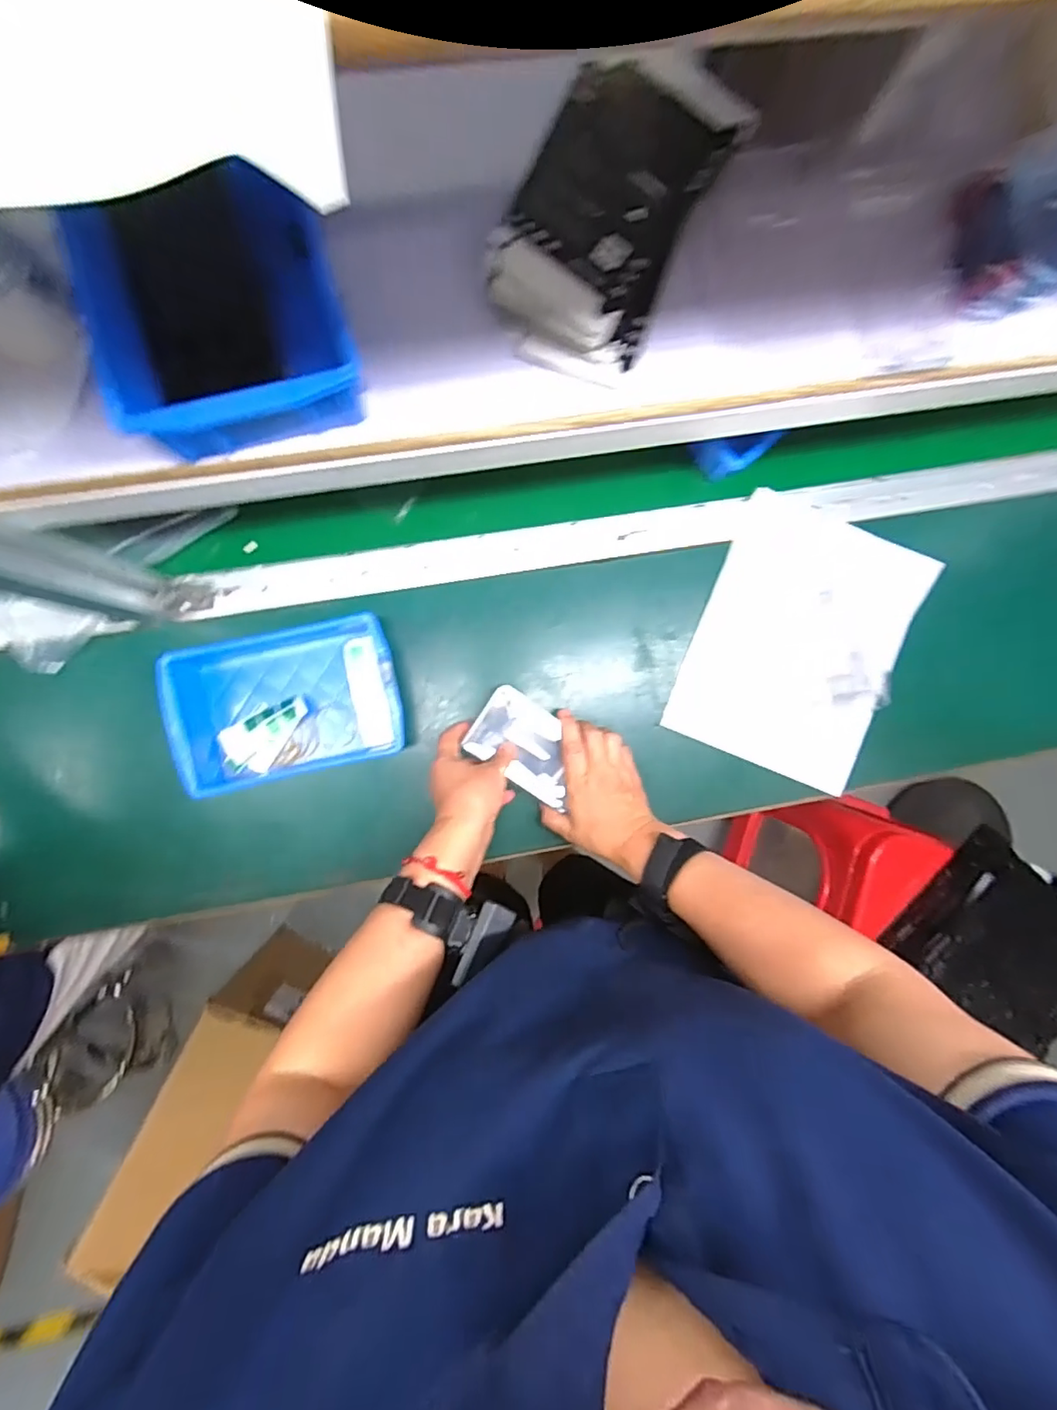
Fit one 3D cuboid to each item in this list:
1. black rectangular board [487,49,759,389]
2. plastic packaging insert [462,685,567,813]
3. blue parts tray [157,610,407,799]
[{"bbox_3d":[0.049,-0.306,0.362,0.109,0.040,0.176,27,87,-3],"label":"black rectangular board"},{"bbox_3d":[0.001,0.040,0.575,0.113,0.027,0.076,34,87,-3],"label":"plastic packaging insert"},{"bbox_3d":[-0.232,-0.003,0.561,0.206,0.077,0.136,-13,90,-5],"label":"blue parts tray"}]

